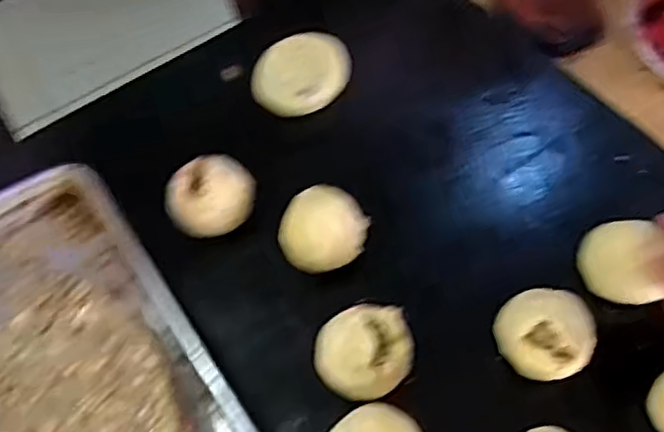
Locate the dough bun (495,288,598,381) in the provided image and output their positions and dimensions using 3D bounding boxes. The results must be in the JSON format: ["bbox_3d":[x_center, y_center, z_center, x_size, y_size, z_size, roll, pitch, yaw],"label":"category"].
[{"bbox_3d":[0.186,0.097,0.540,0.074,0.035,0.075,0,59,0],"label":"dough bun"}]

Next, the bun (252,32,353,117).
[{"bbox_3d":[-0.036,-0.165,0.716,0.120,0.022,0.098,-36,66,-19],"label":"bun"}]

